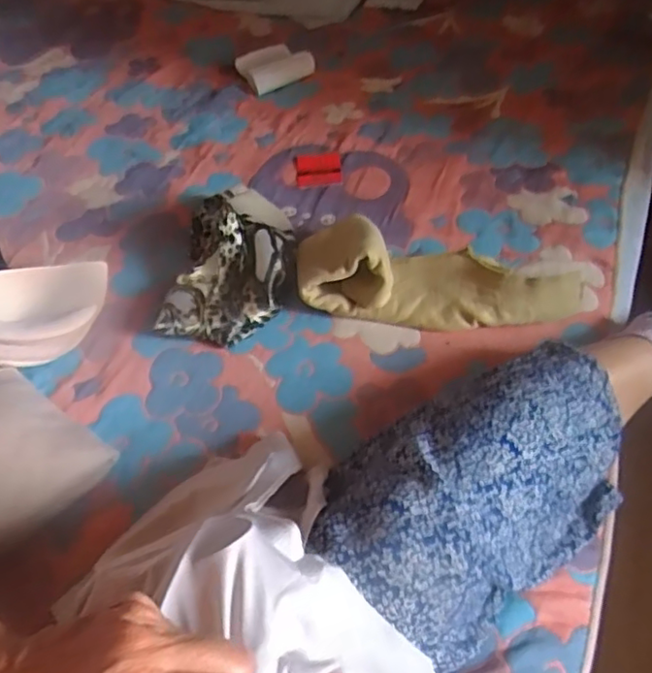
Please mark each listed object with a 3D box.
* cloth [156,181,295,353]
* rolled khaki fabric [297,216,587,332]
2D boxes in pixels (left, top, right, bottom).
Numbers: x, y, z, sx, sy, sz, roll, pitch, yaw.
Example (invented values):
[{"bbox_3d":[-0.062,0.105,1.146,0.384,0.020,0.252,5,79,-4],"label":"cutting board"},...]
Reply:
[{"bbox_3d":[-0.099,-0.092,0.678,0.122,0.062,0.220,4,50,7],"label":"cloth"},{"bbox_3d":[0.112,-0.066,0.634,0.295,0.072,0.110,7,50,10],"label":"rolled khaki fabric"}]

